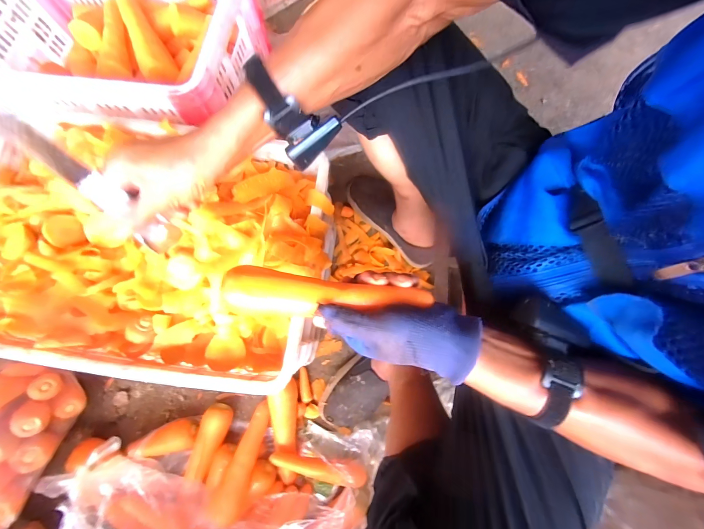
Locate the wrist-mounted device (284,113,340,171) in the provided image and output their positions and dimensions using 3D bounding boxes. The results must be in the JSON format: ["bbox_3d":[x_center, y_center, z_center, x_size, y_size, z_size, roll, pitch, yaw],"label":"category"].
[{"bbox_3d":[-0.043,-0.138,0.332,0.068,0.028,0.023,-39,79,9],"label":"wrist-mounted device"}]

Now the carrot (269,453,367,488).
[{"bbox_3d":[-0.062,0.390,0.569,0.180,0.042,0.033,9,77,2],"label":"carrot"}]

